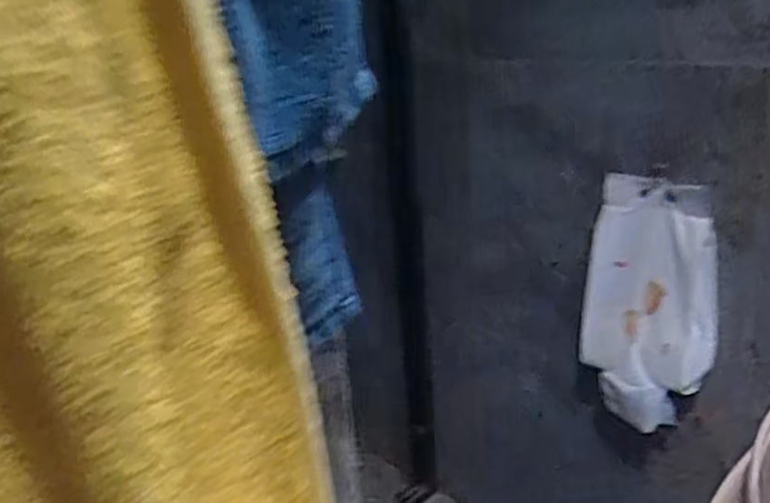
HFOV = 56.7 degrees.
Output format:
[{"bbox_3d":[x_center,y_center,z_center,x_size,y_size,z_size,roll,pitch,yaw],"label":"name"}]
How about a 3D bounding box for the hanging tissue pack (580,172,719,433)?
[{"bbox_3d":[0.474,0.094,1.290,0.227,0.456,0.064,5,8,27],"label":"hanging tissue pack"}]

